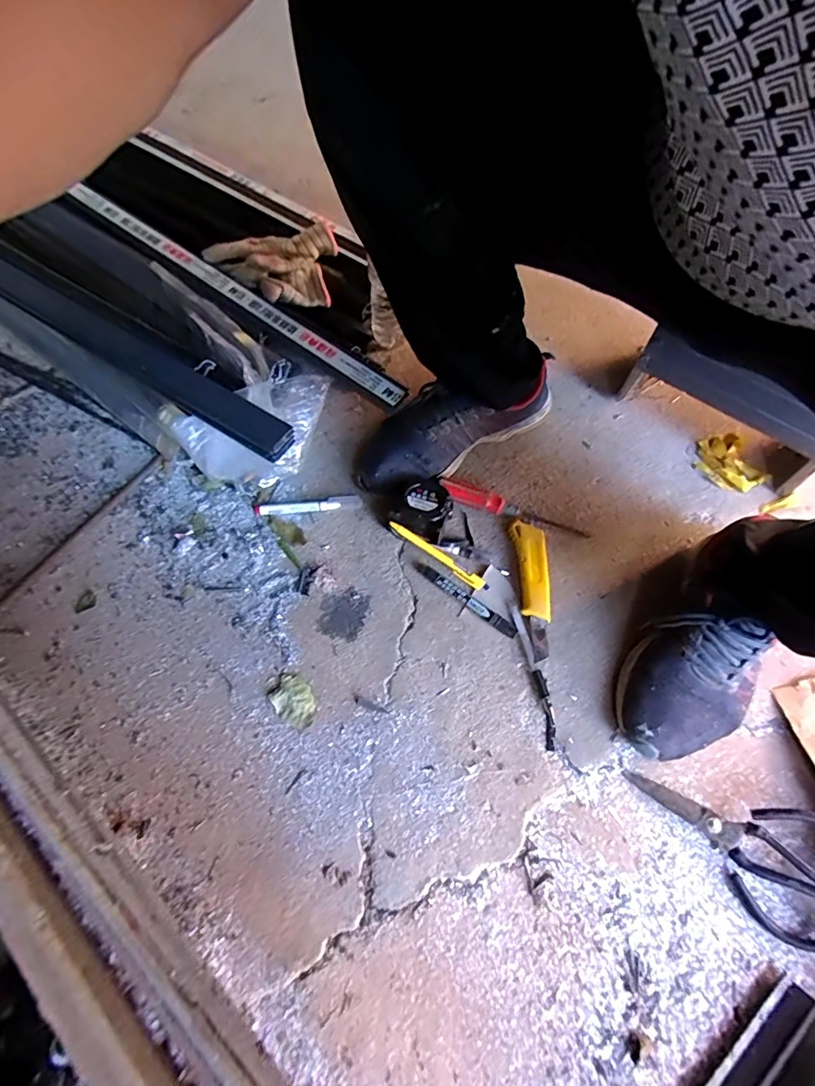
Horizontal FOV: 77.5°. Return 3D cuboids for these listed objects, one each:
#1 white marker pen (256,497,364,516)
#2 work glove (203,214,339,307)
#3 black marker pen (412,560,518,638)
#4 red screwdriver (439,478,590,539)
[{"bbox_3d":[-0.125,-0.047,0.639,0.133,0.011,0.017,-5,63,-4],"label":"white marker pen"},{"bbox_3d":[-0.206,-0.414,0.766,0.189,0.056,0.133,0,64,-2],"label":"work glove"},{"bbox_3d":[0.063,0.062,0.582,0.142,0.017,0.015,36,68,16],"label":"black marker pen"},{"bbox_3d":[0.132,-0.043,0.631,0.188,0.028,0.024,15,64,6],"label":"red screwdriver"}]

